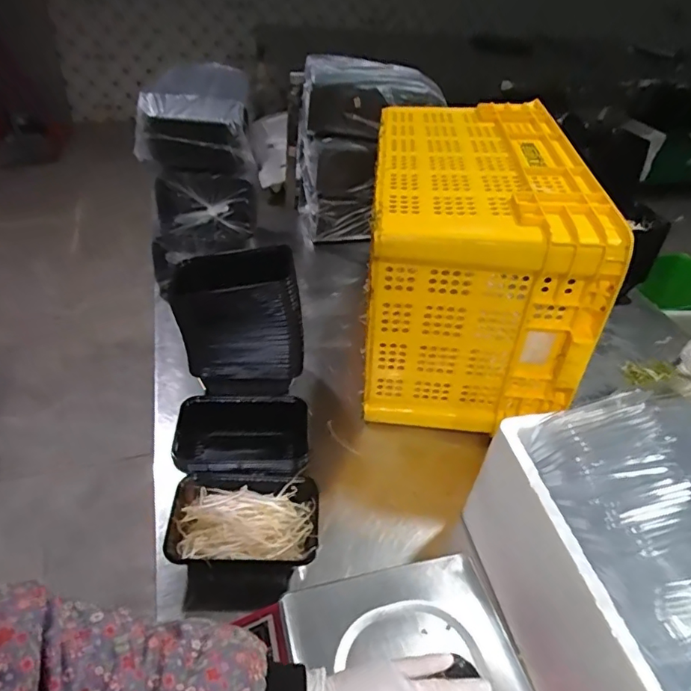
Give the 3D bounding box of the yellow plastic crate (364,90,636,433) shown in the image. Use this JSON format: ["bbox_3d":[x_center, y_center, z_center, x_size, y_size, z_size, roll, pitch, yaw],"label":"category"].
[{"bbox_3d":[0.197,-0.163,0.917,0.301,0.357,0.509,7,41,0],"label":"yellow plastic crate"}]

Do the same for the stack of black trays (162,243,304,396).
[{"bbox_3d":[-0.170,-0.048,0.836,0.193,0.217,0.133,-2,41,-11],"label":"stack of black trays"}]

